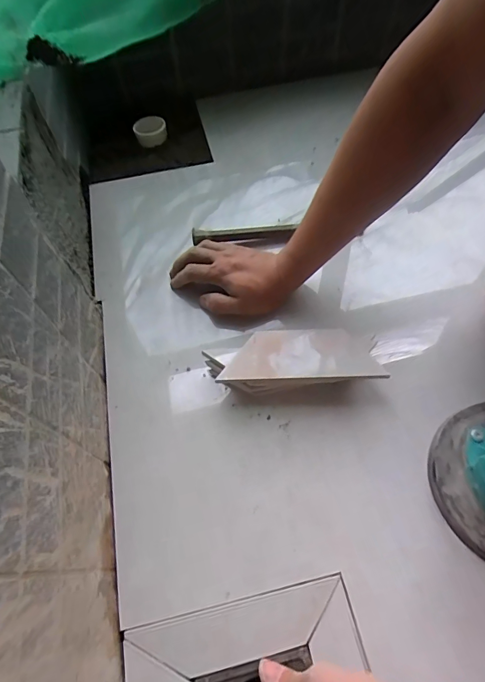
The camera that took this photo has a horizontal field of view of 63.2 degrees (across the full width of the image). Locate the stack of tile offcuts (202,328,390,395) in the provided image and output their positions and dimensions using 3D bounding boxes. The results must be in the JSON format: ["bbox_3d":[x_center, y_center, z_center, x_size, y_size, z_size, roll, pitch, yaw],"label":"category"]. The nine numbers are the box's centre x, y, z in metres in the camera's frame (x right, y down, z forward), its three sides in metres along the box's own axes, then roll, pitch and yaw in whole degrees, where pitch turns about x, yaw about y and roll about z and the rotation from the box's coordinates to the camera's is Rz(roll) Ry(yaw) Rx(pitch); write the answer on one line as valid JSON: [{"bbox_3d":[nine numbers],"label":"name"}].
[{"bbox_3d":[0.056,0.024,0.445,0.187,0.049,0.059,-5,61,0],"label":"stack of tile offcuts"}]

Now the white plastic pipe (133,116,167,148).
[{"bbox_3d":[-0.160,-0.368,0.688,0.054,0.026,0.057,-14,62,-5],"label":"white plastic pipe"}]

